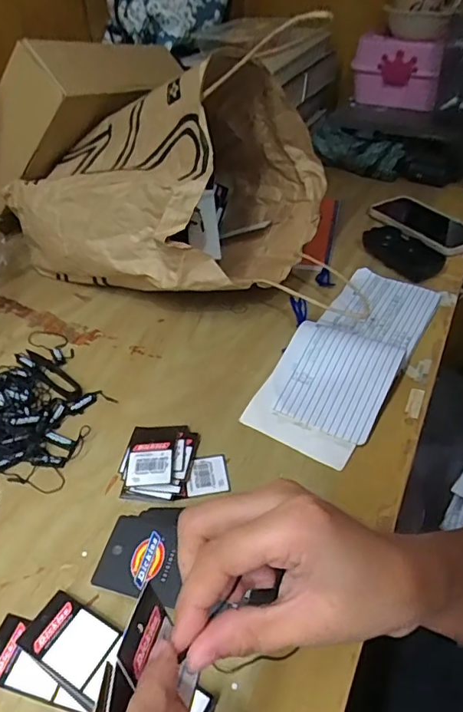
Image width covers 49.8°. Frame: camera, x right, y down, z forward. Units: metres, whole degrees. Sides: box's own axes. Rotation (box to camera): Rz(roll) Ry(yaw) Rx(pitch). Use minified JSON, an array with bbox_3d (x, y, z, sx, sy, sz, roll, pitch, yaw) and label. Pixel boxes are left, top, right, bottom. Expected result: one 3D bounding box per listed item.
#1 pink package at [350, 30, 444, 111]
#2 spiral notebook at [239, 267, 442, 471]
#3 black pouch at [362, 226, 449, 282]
[{"bbox_3d":[0.292,-0.509,0.890,0.150,0.123,0.040,21,68,22],"label":"pink package"},{"bbox_3d":[0.124,-0.015,0.499,0.101,0.038,0.273,22,46,23],"label":"spiral notebook"},{"bbox_3d":[0.224,-0.135,0.640,0.068,0.024,0.103,-19,45,-19],"label":"black pouch"}]

